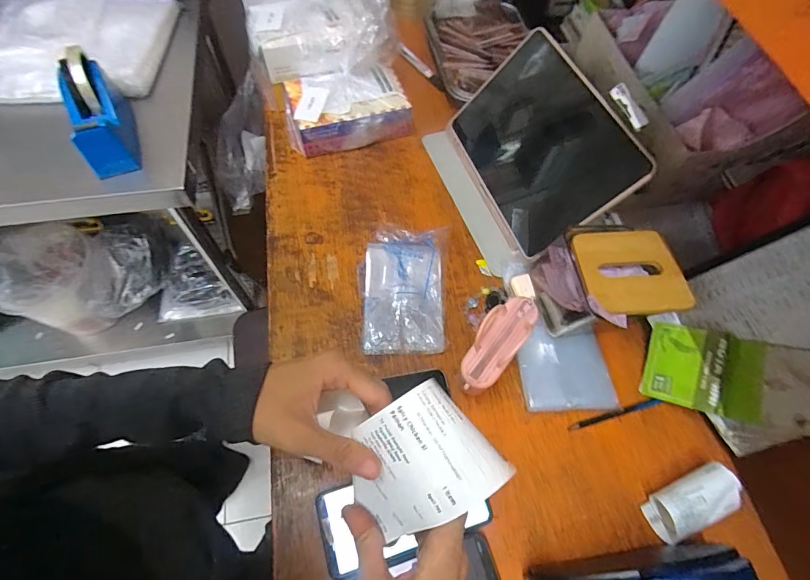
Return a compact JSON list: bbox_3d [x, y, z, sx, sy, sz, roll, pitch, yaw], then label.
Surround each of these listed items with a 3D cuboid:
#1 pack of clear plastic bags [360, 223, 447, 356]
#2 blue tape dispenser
[{"bbox_3d":[-0.003,-0.006,0.531,0.106,0.029,0.179,4,62,-1],"label":"pack of clear plastic bags"},{"bbox_3d":[-0.440,-0.249,0.586,0.067,0.090,0.162,-18,77,-12],"label":"blue tape dispenser"}]

